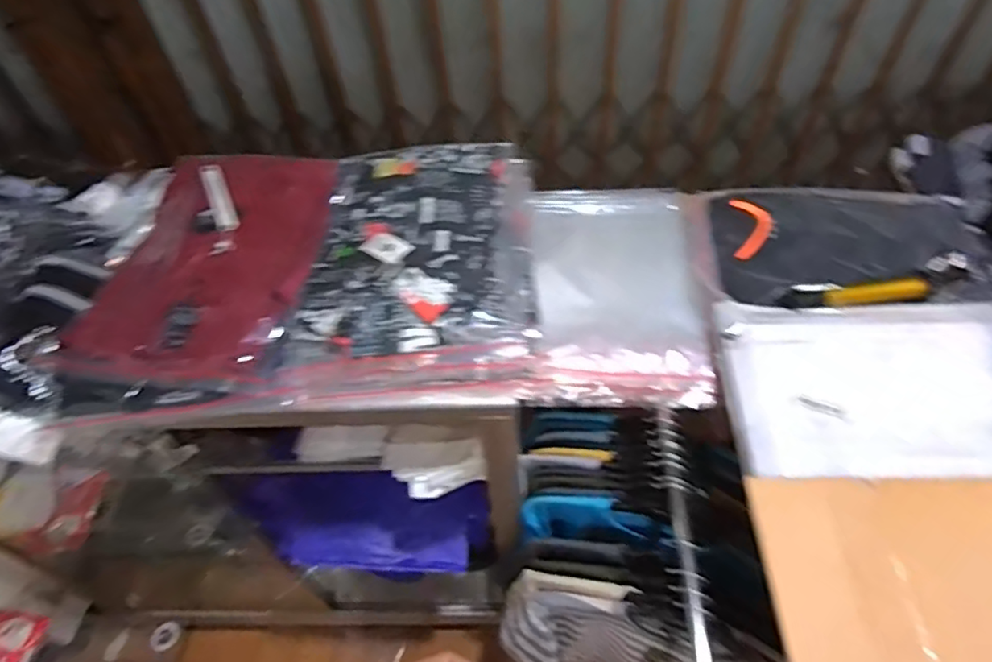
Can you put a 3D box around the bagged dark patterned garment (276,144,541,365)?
[{"bbox_3d":[-0.096,-0.112,0.771,0.281,0.055,0.361,-2,52,3],"label":"bagged dark patterned garment"}]

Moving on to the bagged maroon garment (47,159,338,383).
[{"bbox_3d":[-0.365,-0.094,0.749,0.264,0.045,0.344,5,53,8],"label":"bagged maroon garment"}]

